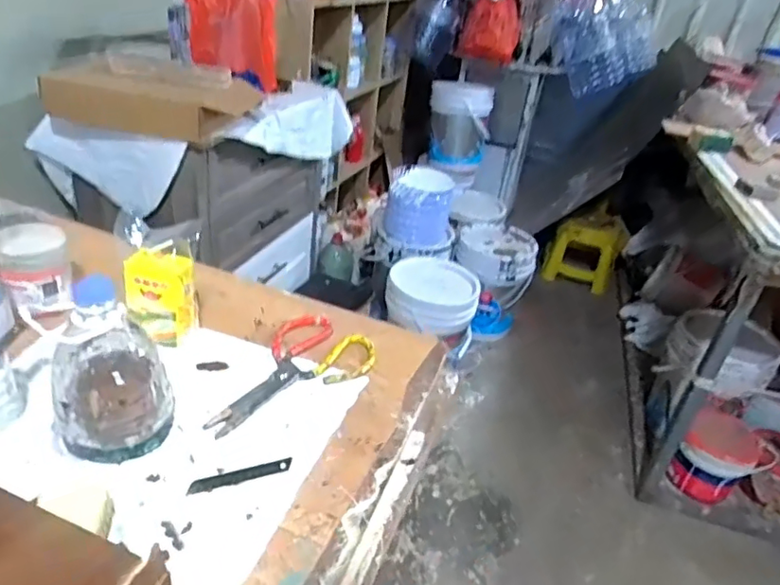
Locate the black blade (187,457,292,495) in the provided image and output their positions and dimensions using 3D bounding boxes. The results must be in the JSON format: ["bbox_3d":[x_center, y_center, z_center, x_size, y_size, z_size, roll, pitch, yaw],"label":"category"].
[{"bbox_3d":[-0.142,0.175,0.549,0.096,0.004,0.016,-7,34,-27],"label":"black blade"}]

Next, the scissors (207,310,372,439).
[{"bbox_3d":[-0.106,0.096,0.672,0.125,0.011,0.232,19,32,15],"label":"scissors"}]

